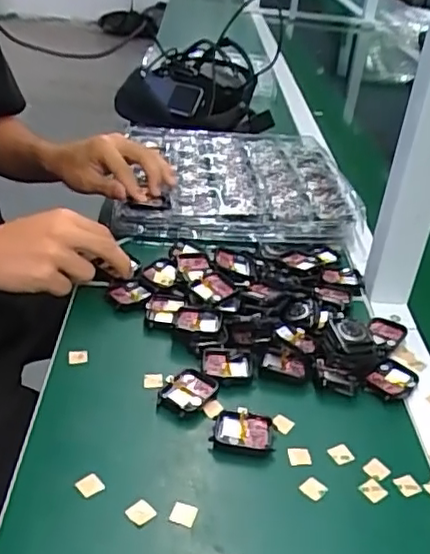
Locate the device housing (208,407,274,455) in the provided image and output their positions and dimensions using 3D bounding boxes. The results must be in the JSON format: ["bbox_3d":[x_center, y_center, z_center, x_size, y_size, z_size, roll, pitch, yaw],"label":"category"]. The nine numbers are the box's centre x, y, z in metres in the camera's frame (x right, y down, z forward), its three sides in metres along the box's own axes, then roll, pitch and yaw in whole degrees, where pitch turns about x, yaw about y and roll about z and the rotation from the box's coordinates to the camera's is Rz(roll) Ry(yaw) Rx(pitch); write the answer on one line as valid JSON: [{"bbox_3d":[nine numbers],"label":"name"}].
[{"bbox_3d":[0.021,0.117,0.465,0.047,0.014,0.036,6,31,1],"label":"device housing"}]

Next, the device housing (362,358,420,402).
[{"bbox_3d":[0.154,0.089,0.528,0.035,0.012,0.045,28,38,33],"label":"device housing"}]

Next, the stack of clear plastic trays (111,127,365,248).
[{"bbox_3d":[0.023,-0.131,0.807,0.295,0.042,0.274,2,31,-5],"label":"stack of clear plastic trays"}]

